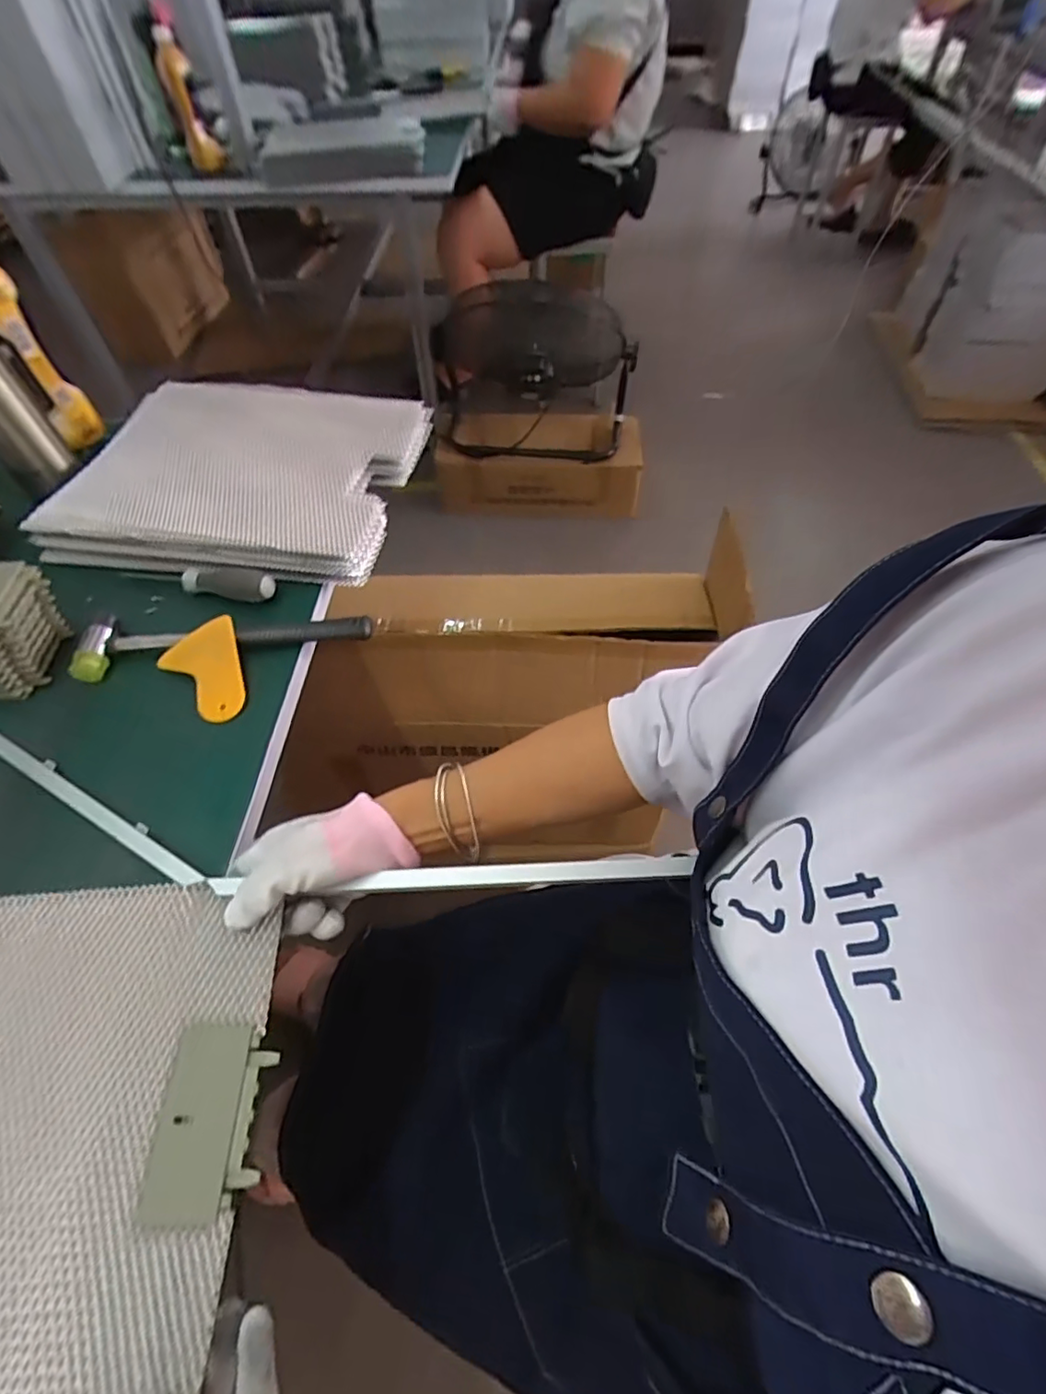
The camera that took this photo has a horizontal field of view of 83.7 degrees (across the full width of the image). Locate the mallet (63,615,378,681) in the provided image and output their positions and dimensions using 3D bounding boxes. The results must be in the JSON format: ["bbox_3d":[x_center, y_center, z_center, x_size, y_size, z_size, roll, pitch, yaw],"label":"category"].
[{"bbox_3d":[-0.257,-0.053,0.506,0.241,0.024,0.053,-6,55,-2],"label":"mallet"}]

